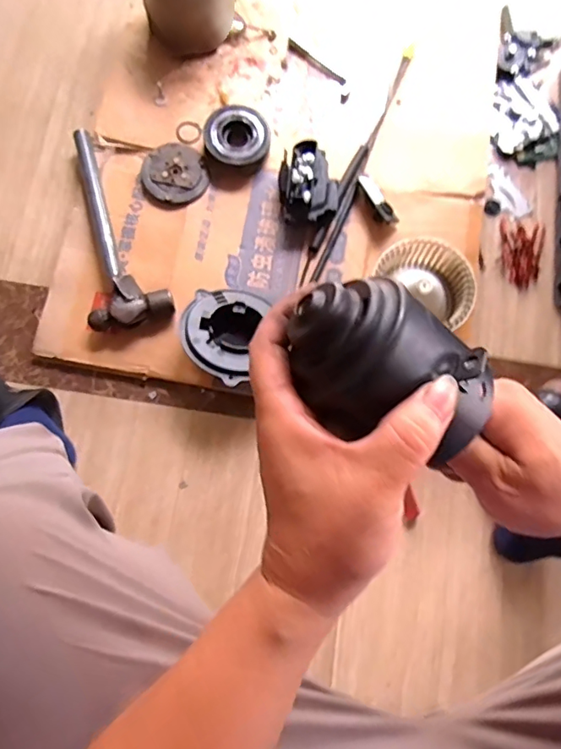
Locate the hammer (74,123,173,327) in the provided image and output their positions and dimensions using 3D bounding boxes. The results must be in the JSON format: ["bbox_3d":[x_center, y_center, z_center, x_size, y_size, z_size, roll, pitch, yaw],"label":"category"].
[{"bbox_3d":[-0.272,-0.220,0.781,0.120,0.042,0.338,-22,79,-8],"label":"hammer"}]

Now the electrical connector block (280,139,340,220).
[{"bbox_3d":[0.044,-0.287,0.799,0.089,0.068,0.119,2,77,-3],"label":"electrical connector block"}]

